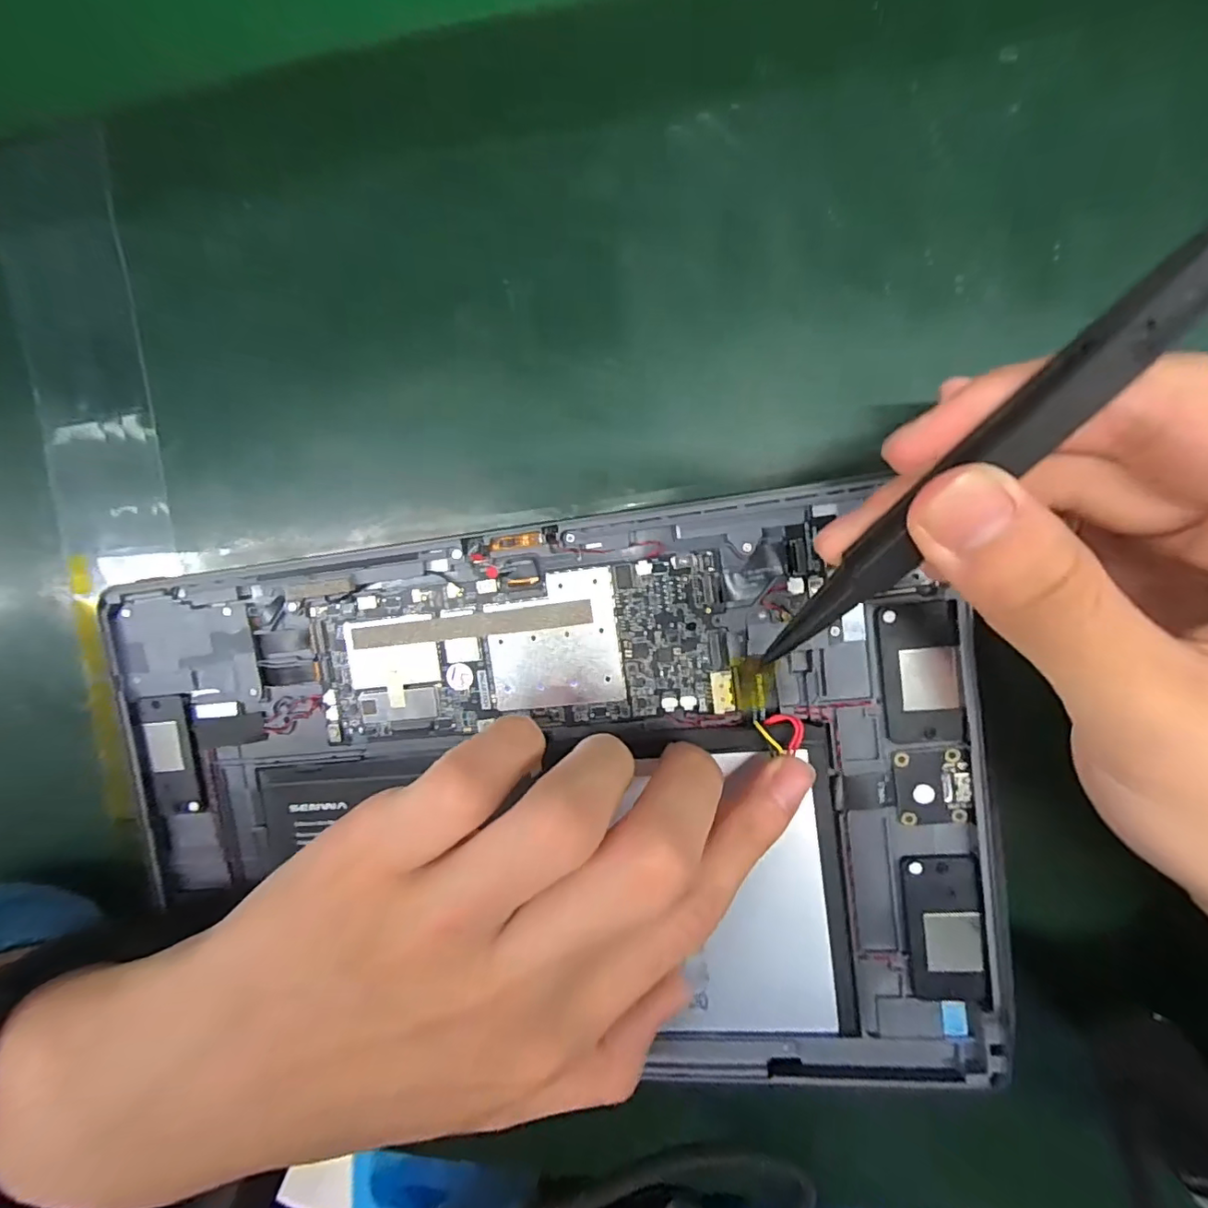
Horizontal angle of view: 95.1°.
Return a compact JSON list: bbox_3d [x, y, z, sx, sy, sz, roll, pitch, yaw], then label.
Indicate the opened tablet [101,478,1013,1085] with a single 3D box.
[{"bbox_3d":[-0.026,0.059,0.165,0.252,0.009,0.163,-5,93,10],"label":"opened tablet"}]

